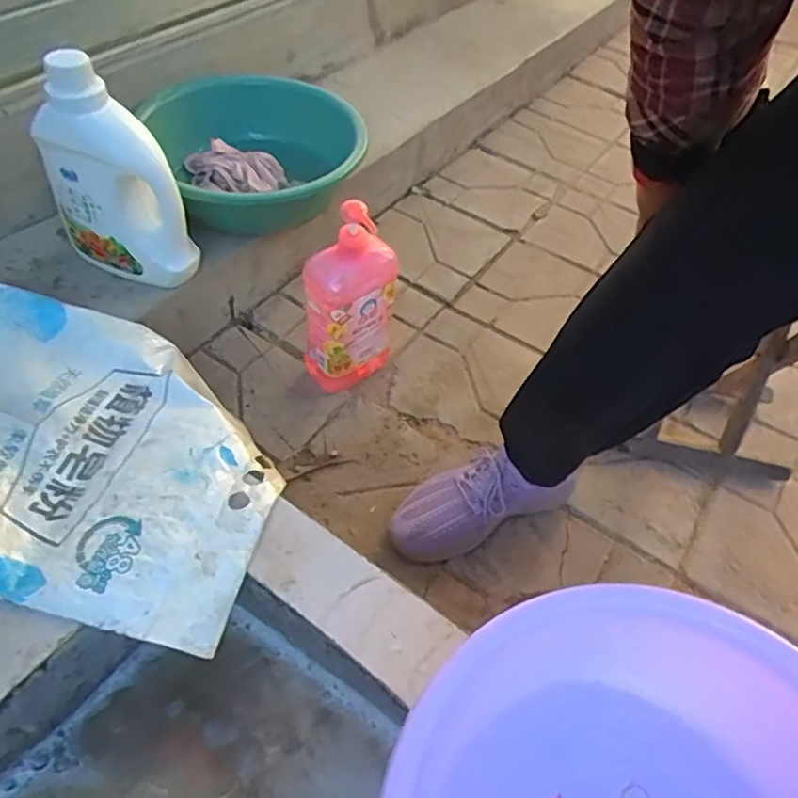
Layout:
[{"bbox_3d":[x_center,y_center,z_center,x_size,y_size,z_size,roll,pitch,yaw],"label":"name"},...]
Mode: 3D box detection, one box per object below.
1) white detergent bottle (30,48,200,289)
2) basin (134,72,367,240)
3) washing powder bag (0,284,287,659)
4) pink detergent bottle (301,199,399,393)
[{"bbox_3d":[-0.340,-0.267,0.732,0.150,0.246,0.072,15,50,10],"label":"white detergent bottle"},{"bbox_3d":[-0.221,-0.373,0.934,0.272,0.106,0.290,-22,54,-20],"label":"basin"},{"bbox_3d":[-0.360,0.031,0.654,0.510,0.065,0.338,15,50,10],"label":"washing powder bag"},{"bbox_3d":[-0.063,-0.128,0.807,0.109,0.277,0.065,-32,60,-28],"label":"pink detergent bottle"}]

